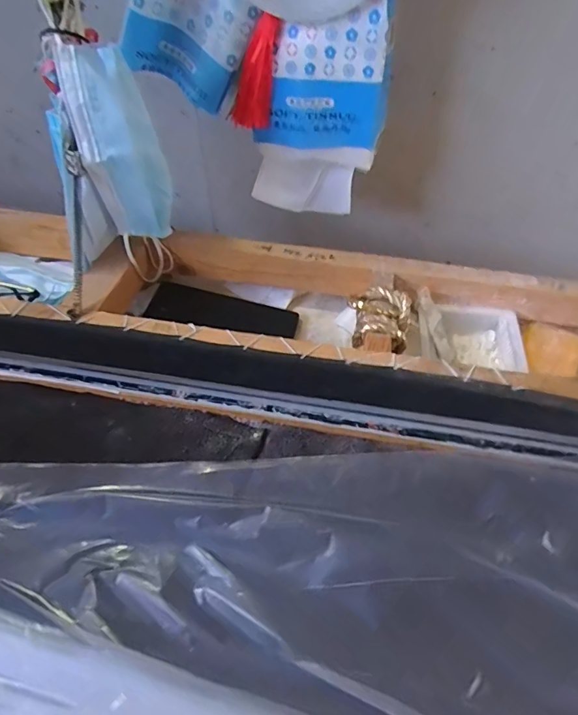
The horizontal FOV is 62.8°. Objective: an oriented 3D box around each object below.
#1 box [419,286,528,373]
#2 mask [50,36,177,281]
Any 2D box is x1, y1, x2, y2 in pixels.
[{"bbox_3d":[0.185,-0.017,0.498,0.109,0.042,0.076,11,56,7],"label":"box"},{"bbox_3d":[-0.144,-0.159,0.435,0.061,0.213,0.051,-16,57,-11],"label":"mask"}]

